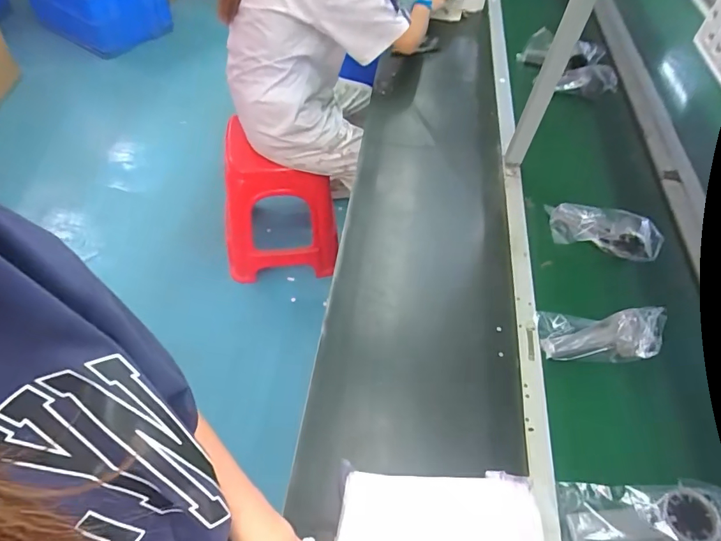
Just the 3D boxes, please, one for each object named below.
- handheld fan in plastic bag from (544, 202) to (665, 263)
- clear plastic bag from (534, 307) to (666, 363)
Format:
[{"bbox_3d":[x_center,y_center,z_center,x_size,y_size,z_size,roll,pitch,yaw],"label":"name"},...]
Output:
[{"bbox_3d":[0.438,-0.075,0.811,0.186,0.051,0.073,19,55,8],"label":"handheld fan in plastic bag"},{"bbox_3d":[0.368,0.093,0.679,0.180,0.050,0.082,4,54,-2],"label":"clear plastic bag"}]

